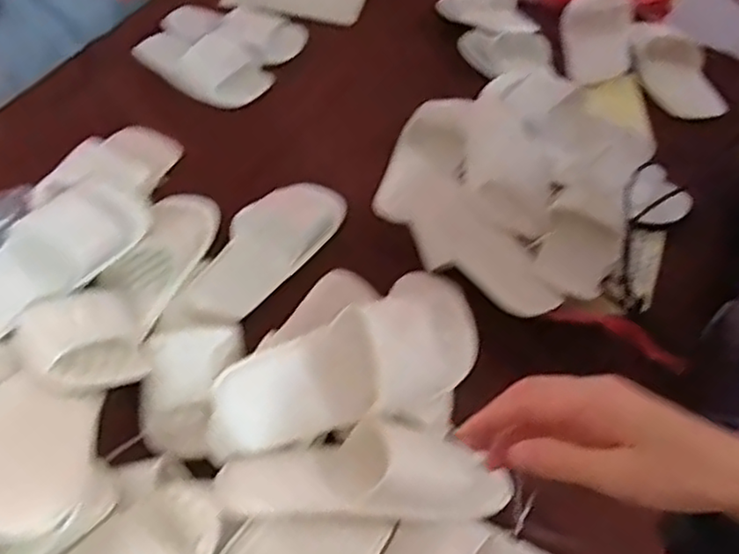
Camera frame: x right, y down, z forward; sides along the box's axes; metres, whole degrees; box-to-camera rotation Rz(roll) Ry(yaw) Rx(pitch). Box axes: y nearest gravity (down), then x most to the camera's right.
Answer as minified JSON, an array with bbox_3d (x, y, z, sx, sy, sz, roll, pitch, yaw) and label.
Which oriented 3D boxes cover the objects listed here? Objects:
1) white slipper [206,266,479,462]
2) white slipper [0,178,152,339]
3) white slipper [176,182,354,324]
[{"bbox_3d":[-0.019,0.085,0.631,0.253,0.050,0.108,-20,90,-5],"label":"white slipper"},{"bbox_3d":[-0.326,-0.022,0.703,0.084,0.056,0.233,31,55,22],"label":"white slipper"},{"bbox_3d":[-0.124,-0.039,0.813,0.084,0.056,0.239,29,55,20],"label":"white slipper"}]

